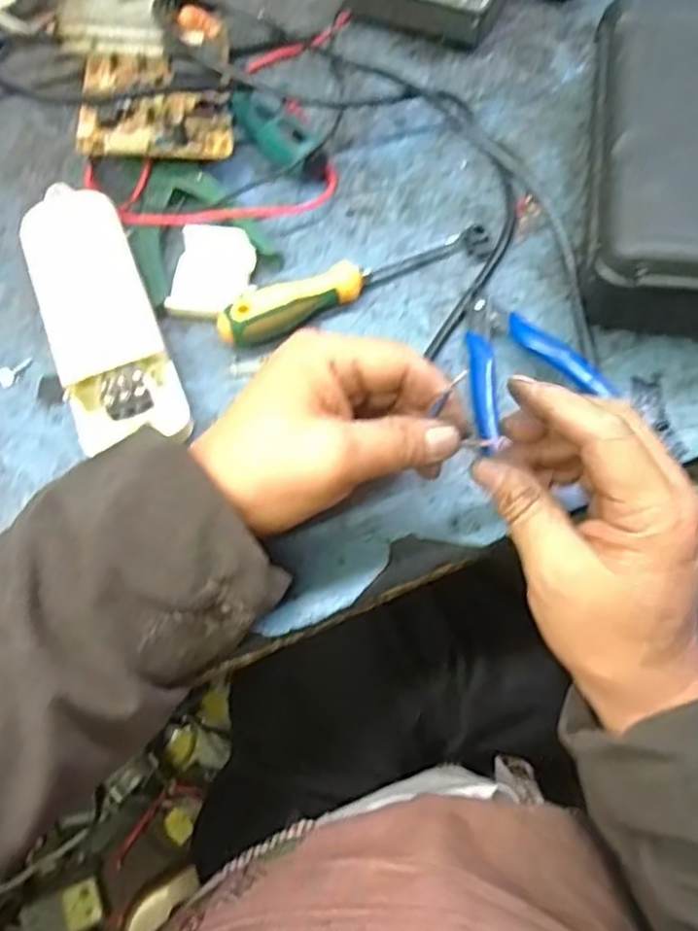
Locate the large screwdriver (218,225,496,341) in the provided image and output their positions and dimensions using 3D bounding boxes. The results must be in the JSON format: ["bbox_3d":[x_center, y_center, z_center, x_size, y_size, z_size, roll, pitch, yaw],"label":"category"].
[{"bbox_3d":[0.006,-0.113,0.423,0.176,0.029,0.025,-25,69,-9],"label":"large screwdriver"}]

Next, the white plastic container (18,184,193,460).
[{"bbox_3d":[-0.148,-0.087,0.415,0.061,0.036,0.183,-21,69,-7],"label":"white plastic container"}]

